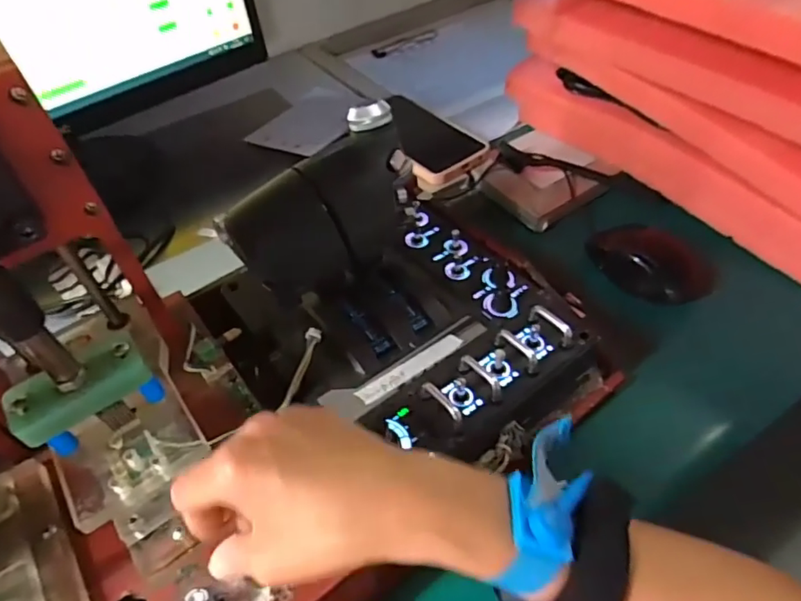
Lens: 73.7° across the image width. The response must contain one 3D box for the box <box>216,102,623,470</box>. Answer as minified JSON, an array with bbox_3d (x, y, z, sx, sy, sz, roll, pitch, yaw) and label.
[{"bbox_3d":[0.002,0.003,0.369,0.219,0.136,0.236,-37,54,-24],"label":"box"}]

